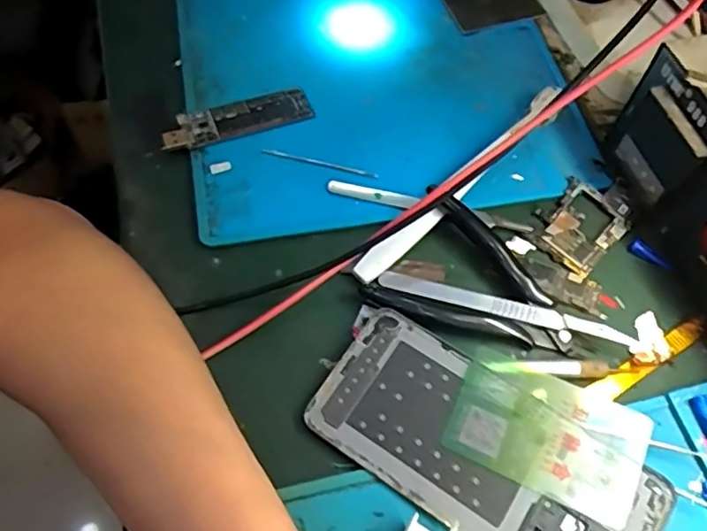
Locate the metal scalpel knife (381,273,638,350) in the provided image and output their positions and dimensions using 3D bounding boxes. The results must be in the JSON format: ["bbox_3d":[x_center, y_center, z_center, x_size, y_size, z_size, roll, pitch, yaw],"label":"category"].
[{"bbox_3d":[0.082,0.023,0.320,0.137,0.007,0.013,13,60,5],"label":"metal scalpel knife"}]

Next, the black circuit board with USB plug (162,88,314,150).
[{"bbox_3d":[-0.072,-0.093,0.376,0.092,0.008,0.027,-17,62,-12],"label":"black circuit board with USB plug"}]

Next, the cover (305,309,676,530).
[{"bbox_3d":[0.060,0.087,0.279,0.158,0.008,0.069,32,63,15],"label":"cover"}]

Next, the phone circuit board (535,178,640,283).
[{"bbox_3d":[0.133,-0.025,0.353,0.067,0.005,0.044,-39,68,-22],"label":"phone circuit board"}]

